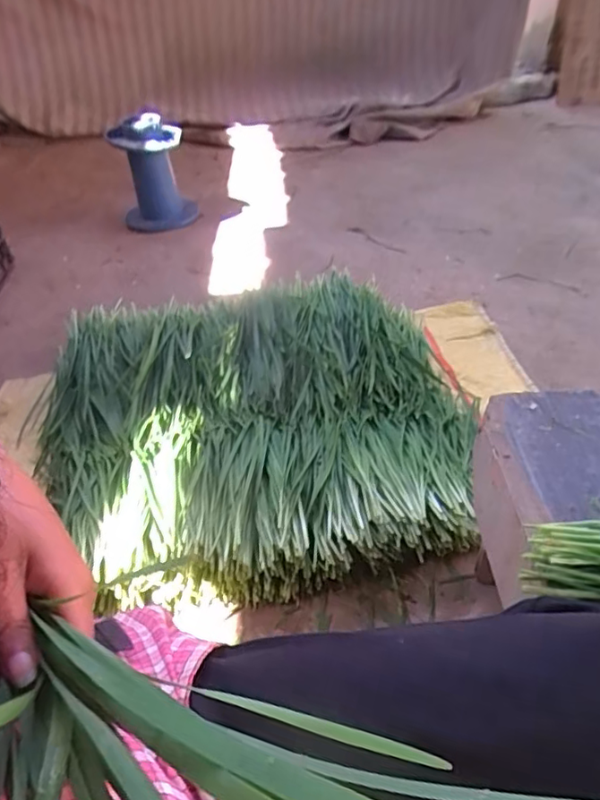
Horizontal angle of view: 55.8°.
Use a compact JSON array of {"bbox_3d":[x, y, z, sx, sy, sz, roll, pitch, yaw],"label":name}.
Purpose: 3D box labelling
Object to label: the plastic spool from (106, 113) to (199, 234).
[{"bbox_3d":[-0.448,-0.700,1.741,0.224,0.294,0.216,-15,43,-12],"label":"plastic spool"}]

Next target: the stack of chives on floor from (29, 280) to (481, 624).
[{"bbox_3d":[-0.065,0.006,1.022,0.741,0.103,0.719,-10,42,-6],"label":"stack of chives on floor"}]

